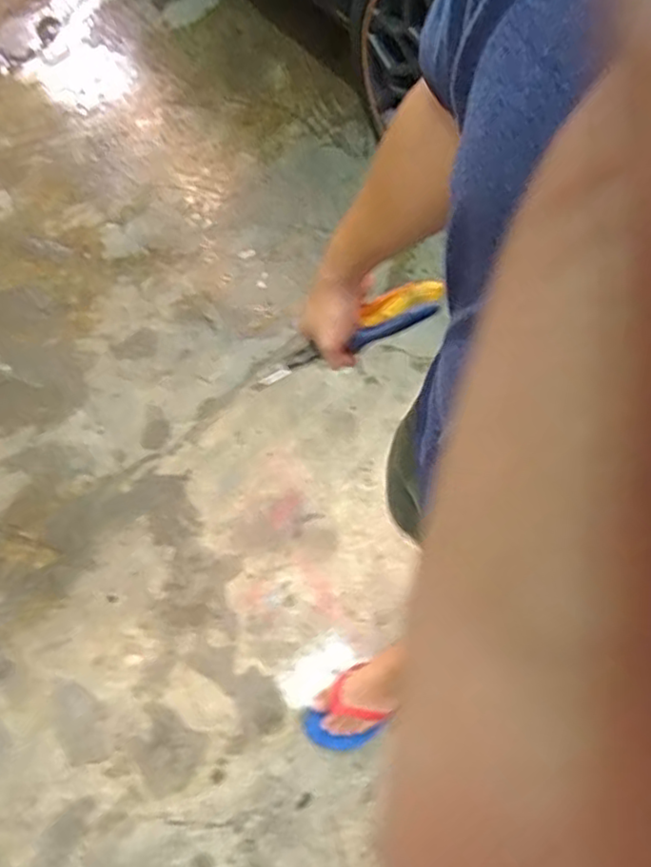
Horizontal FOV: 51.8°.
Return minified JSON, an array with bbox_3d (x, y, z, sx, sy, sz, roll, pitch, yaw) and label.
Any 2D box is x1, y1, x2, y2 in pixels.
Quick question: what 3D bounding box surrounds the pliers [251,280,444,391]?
[{"bbox_3d":[0.018,-0.112,0.767,0.246,0.042,0.057,-26,65,15],"label":"pliers"}]

